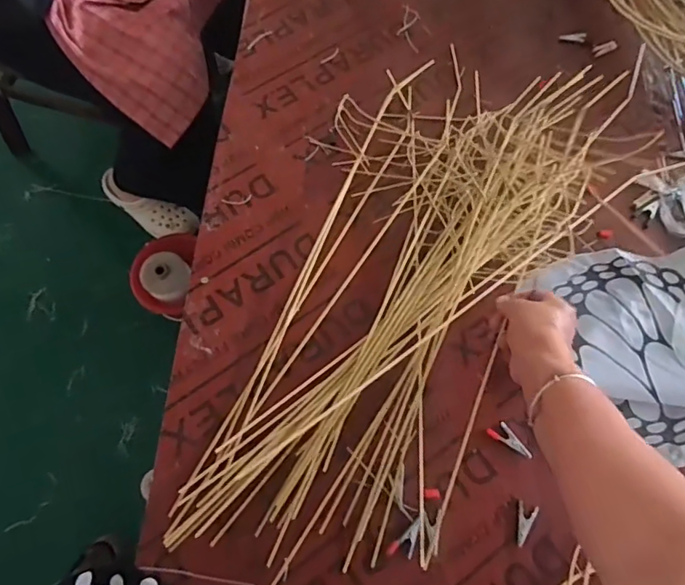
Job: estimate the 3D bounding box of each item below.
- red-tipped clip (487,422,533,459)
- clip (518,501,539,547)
[{"bbox_3d":[0.173,0.156,0.561,0.021,0.007,0.046,-33,72,-13],"label":"red-tipped clip"},{"bbox_3d":[0.179,0.227,0.531,0.018,0.004,0.040,19,69,7],"label":"clip"}]

